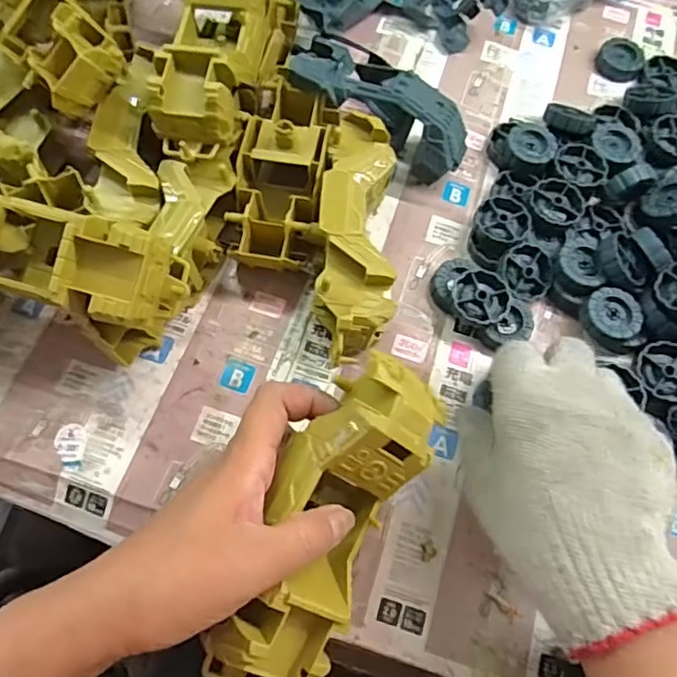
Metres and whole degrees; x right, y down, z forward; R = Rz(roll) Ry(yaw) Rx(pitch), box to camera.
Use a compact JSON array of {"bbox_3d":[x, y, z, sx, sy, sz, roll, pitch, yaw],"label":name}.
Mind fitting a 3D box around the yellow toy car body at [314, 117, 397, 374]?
[{"bbox_3d":[0.011,-0.067,0.392,0.047,0.062,0.172,2,68,-1],"label":"yellow toy car body"}]

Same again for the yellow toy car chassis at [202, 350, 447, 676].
[{"bbox_3d":[-0.003,0.091,0.288,0.066,0.055,0.172,25,81,9],"label":"yellow toy car chassis"}]

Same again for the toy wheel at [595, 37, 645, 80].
[{"bbox_3d":[0.238,-0.235,0.492,0.038,0.016,0.039,1,67,-1],"label":"toy wheel"}]

